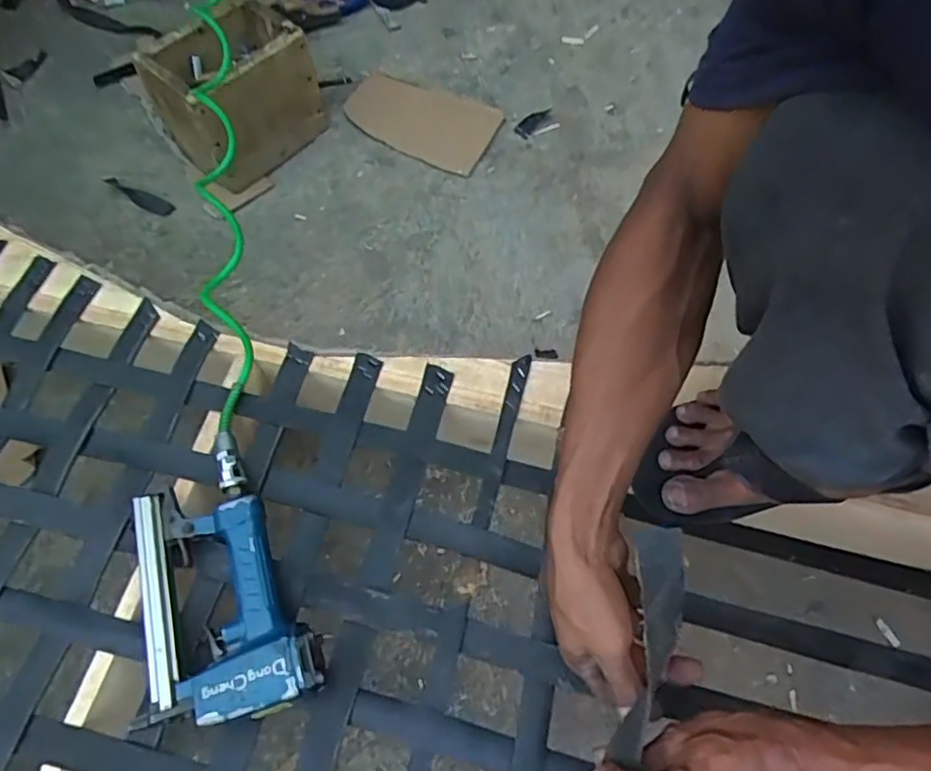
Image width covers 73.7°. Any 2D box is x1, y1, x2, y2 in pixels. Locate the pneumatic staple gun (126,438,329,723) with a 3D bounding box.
[{"bbox_3d":[-0.214,0.162,0.513,0.129,0.045,0.236,-27,65,-11],"label":"pneumatic staple gun"}]

